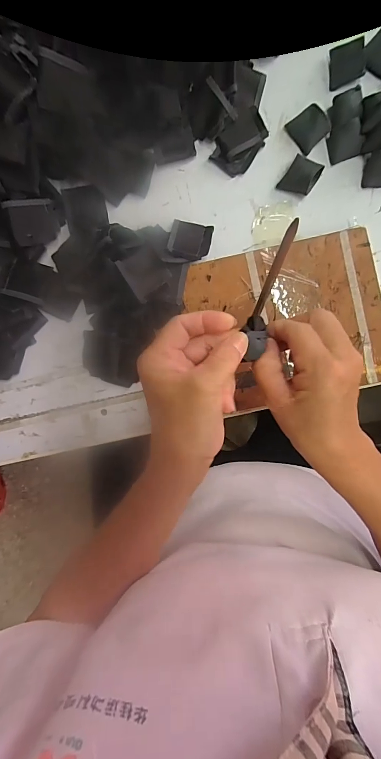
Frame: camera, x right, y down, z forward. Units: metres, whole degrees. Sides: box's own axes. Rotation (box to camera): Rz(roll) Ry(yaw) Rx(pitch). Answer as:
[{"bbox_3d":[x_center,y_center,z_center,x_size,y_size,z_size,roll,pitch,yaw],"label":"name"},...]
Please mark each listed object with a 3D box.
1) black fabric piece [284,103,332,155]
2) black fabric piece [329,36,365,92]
[{"bbox_3d":[0.137,-0.293,0.383,0.039,0.016,0.041,-40,86,2],"label":"black fabric piece"},{"bbox_3d":[0.180,-0.363,0.383,0.036,0.007,0.041,-1,103,31],"label":"black fabric piece"}]

